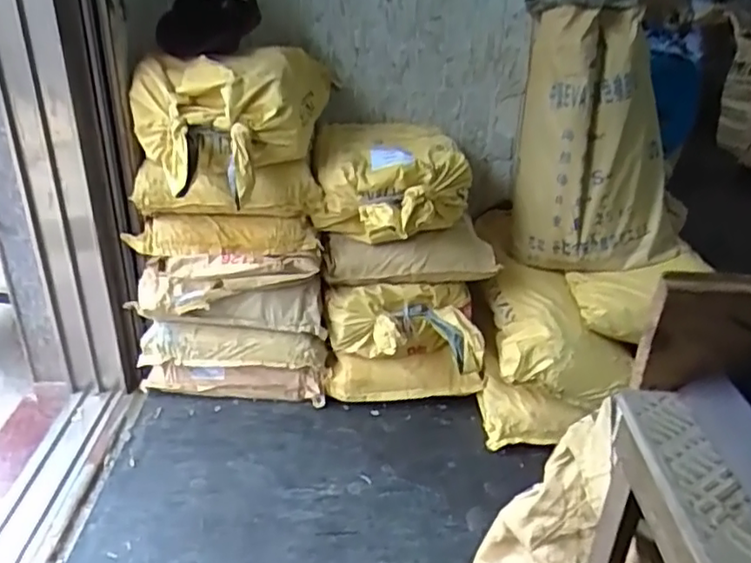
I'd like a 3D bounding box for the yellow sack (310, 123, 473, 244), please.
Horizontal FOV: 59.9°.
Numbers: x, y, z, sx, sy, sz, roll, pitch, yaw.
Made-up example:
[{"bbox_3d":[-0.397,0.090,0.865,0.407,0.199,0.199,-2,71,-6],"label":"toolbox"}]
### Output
[{"bbox_3d":[0.033,-0.244,1.594,0.375,0.192,0.516,2,28,-1],"label":"yellow sack"}]

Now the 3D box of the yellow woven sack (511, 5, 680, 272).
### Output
[{"bbox_3d":[0.564,-0.347,1.638,0.413,0.613,0.227,13,30,18],"label":"yellow woven sack"}]

